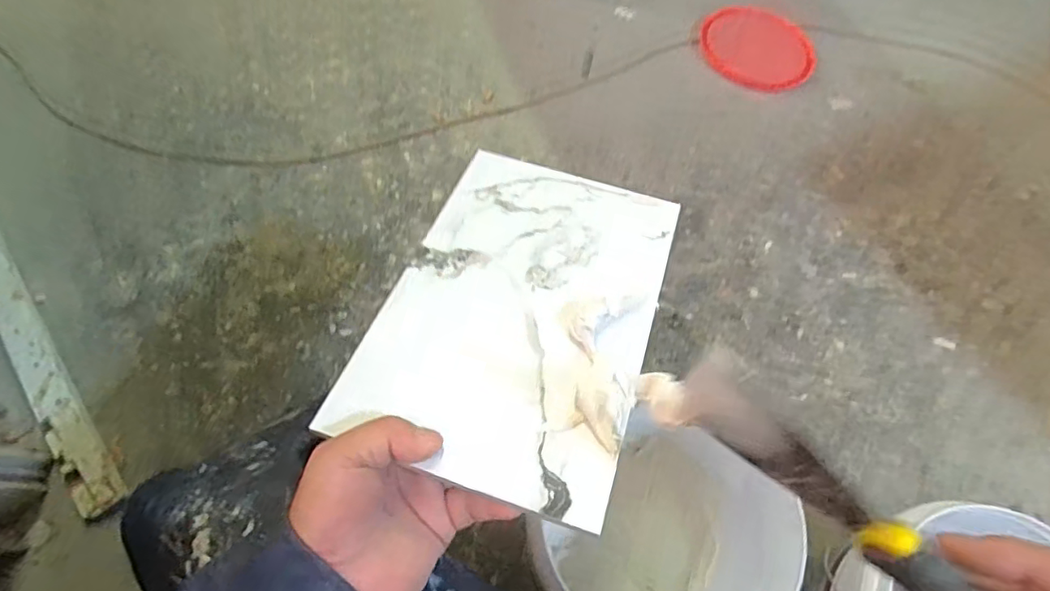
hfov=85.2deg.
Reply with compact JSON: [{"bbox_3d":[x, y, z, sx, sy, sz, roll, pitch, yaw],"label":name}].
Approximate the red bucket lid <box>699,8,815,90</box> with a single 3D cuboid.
[{"bbox_3d":[0.528,-0.577,1.309,0.247,0.025,0.255,2,61,-4],"label":"red bucket lid"}]

